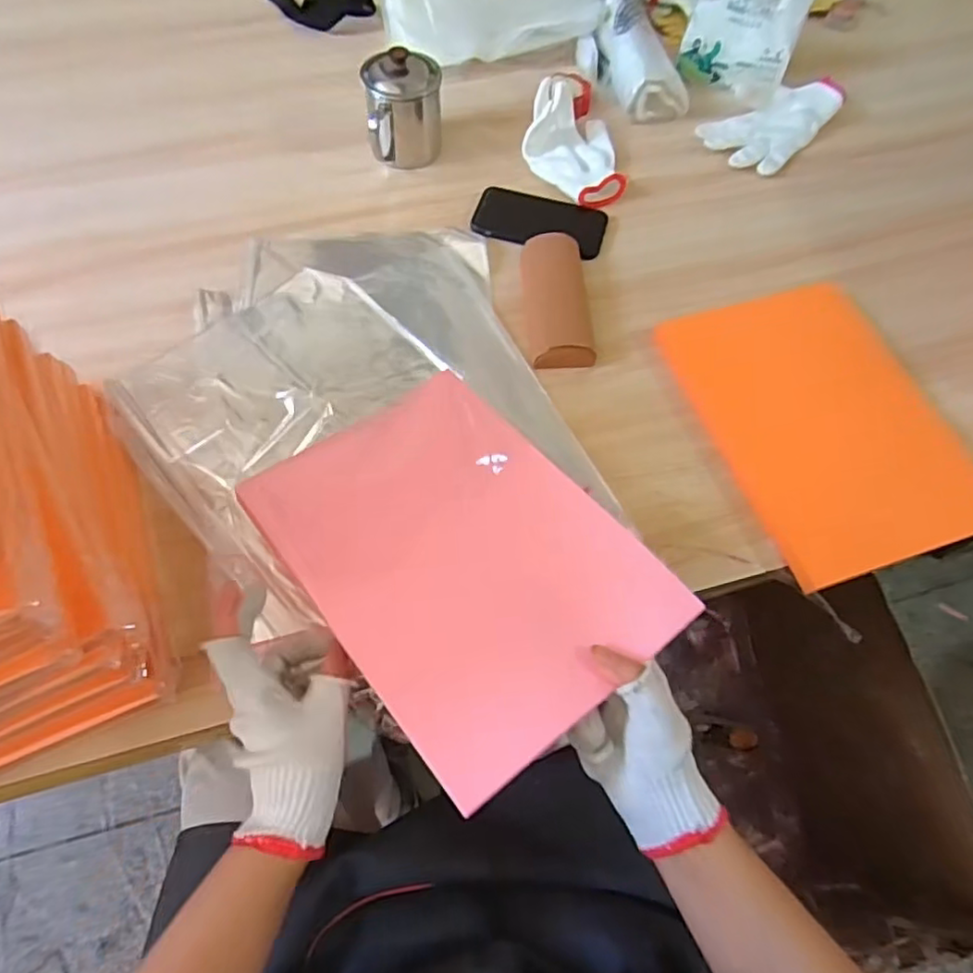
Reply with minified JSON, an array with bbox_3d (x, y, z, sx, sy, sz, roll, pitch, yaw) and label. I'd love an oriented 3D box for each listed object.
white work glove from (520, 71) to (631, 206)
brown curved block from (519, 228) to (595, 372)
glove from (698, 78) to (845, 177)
[{"bbox_3d":[0.104,-0.453,0.783,0.116,0.044,0.252,-3,63,-3],"label":"white work glove"},{"bbox_3d":[0.073,-0.195,0.646,0.064,0.025,0.168,-4,63,-4],"label":"brown curved block"},{"bbox_3d":[0.409,-0.500,0.850,0.243,0.020,0.112,-31,68,-16],"label":"glove"}]

